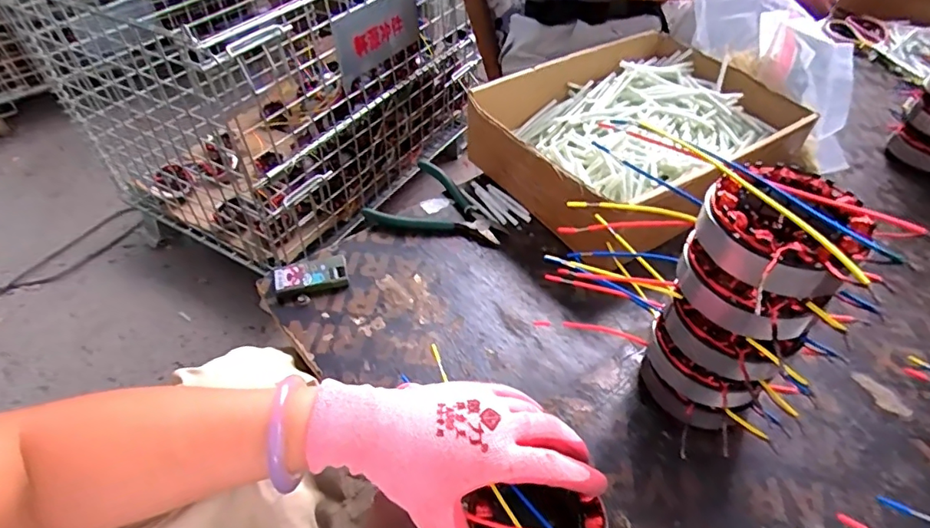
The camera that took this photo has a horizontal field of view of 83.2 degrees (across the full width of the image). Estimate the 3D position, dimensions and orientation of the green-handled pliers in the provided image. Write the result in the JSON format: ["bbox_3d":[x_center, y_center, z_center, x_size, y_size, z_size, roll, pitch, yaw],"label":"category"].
[{"bbox_3d":[-0.026,-0.074,0.579,0.140,0.016,0.099,10,48,8],"label":"green-handled pliers"}]

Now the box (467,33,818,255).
[{"bbox_3d":[0.194,-0.149,0.610,0.318,0.090,0.239,-27,53,-24],"label":"box"}]

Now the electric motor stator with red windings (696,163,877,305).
[{"bbox_3d":[0.184,-0.018,0.305,0.084,0.036,0.088,0,46,0],"label":"electric motor stator with red windings"}]

